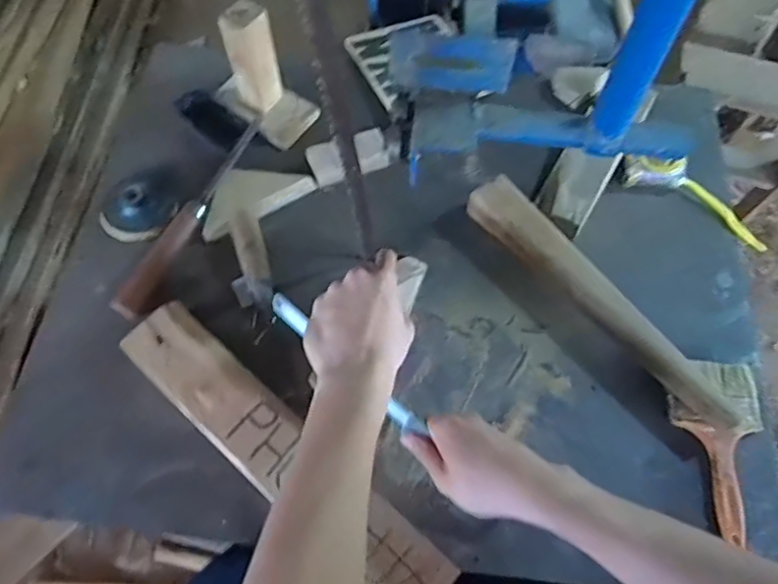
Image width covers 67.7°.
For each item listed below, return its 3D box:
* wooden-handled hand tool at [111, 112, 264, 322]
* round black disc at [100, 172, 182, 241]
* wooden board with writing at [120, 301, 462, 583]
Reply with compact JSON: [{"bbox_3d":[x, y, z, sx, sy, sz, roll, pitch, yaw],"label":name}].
[{"bbox_3d":[-0.231,-0.093,0.688,0.032,0.022,0.285,22,66,10],"label":"wooden-handled hand tool"},{"bbox_3d":[-0.307,-0.109,0.706,0.084,0.025,0.093,31,68,14],"label":"round black disc"},{"bbox_3d":[-0.107,0.158,0.570,0.393,0.042,0.071,39,70,17],"label":"wooden board with writing"}]

